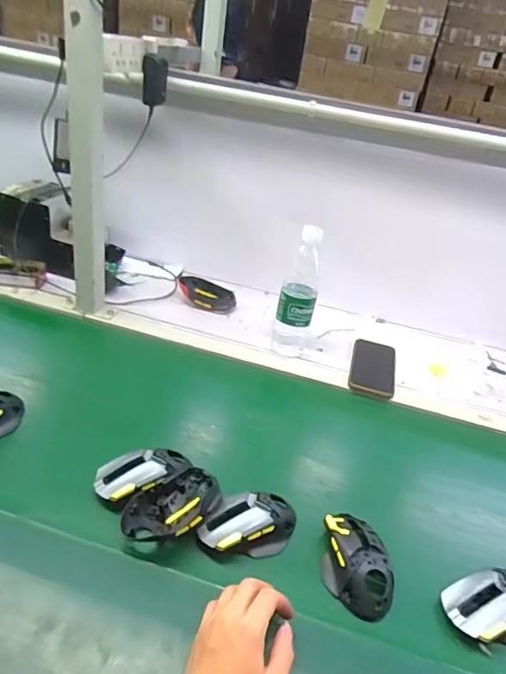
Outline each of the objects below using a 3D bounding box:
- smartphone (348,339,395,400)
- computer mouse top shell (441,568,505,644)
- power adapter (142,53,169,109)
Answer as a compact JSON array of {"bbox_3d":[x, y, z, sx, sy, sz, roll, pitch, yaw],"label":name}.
[{"bbox_3d":[0.217,0.053,0.907,0.077,0.005,0.159,8,37,13],"label":"smartphone"},{"bbox_3d":[0.254,0.285,0.531,0.099,0.031,0.064,-1,31,-13],"label":"computer mouse top shell"},{"bbox_3d":[-0.170,-0.446,0.877,0.042,0.079,0.027,1,30,-10],"label":"power adapter"}]

